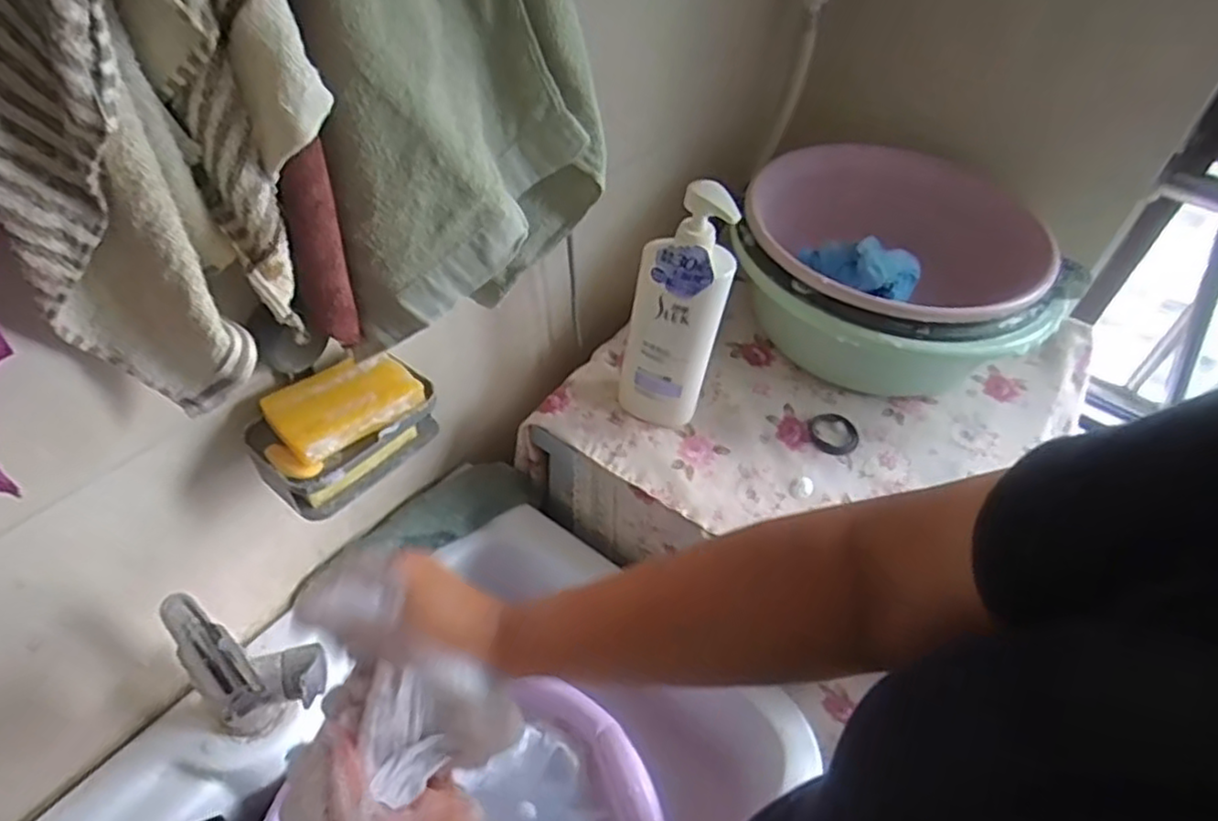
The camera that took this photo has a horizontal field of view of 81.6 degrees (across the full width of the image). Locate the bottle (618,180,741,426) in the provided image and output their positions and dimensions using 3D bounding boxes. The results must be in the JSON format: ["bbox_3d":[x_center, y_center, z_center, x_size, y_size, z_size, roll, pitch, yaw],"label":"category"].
[{"bbox_3d":[0.066,-0.093,0.692,0.087,0.275,0.046,3,47,-1],"label":"bottle"}]

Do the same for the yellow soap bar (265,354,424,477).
[{"bbox_3d":[-0.211,-0.005,0.548,0.117,0.028,0.071,-34,58,-30],"label":"yellow soap bar"}]

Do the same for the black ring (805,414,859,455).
[{"bbox_3d":[0.253,0.025,0.796,0.057,0.004,0.059,2,47,-2],"label":"black ring"}]

